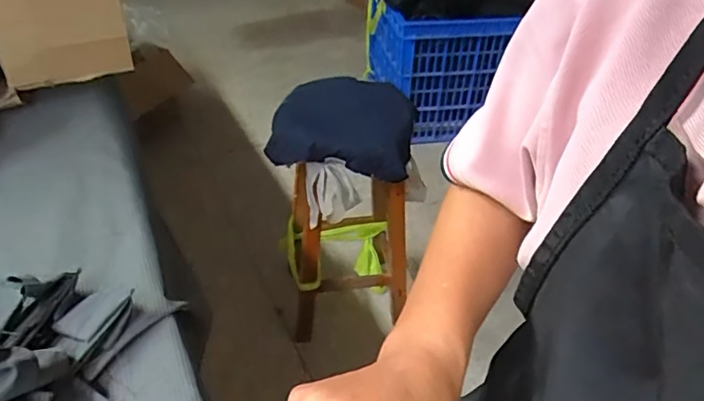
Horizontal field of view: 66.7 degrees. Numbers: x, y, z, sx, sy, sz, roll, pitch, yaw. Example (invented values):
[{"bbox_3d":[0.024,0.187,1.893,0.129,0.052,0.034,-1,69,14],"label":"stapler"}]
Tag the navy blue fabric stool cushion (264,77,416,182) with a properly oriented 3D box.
[{"bbox_3d":[-0.014,-0.162,1.125,0.277,0.075,0.264,5,38,5],"label":"navy blue fabric stool cushion"}]

